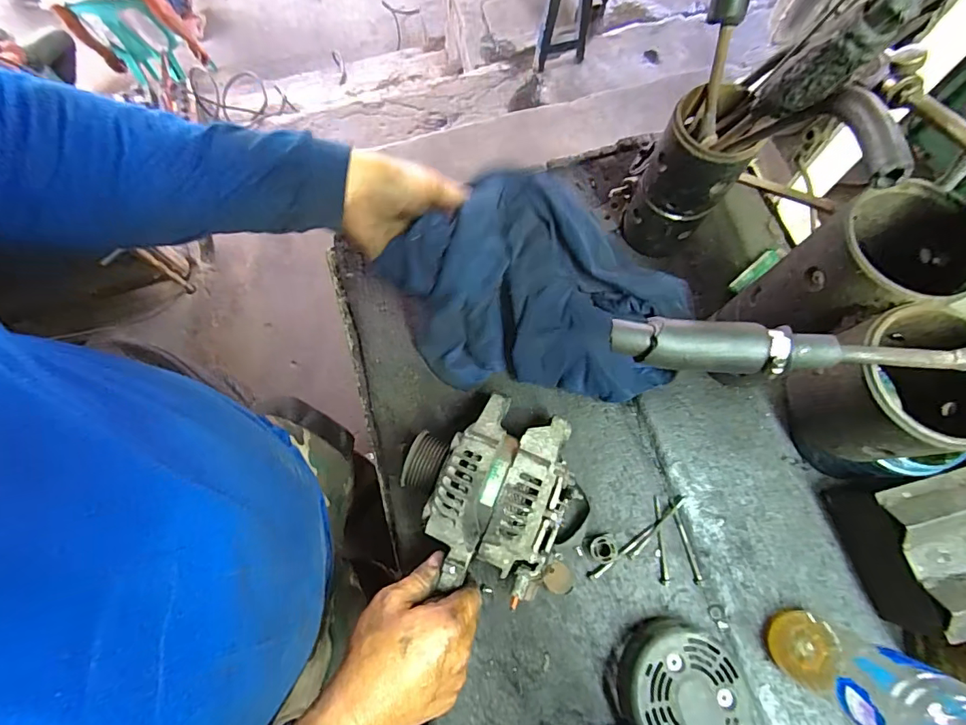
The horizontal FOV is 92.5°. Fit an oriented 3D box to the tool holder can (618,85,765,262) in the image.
[{"bbox_3d":[0.206,-0.180,0.471,0.074,0.170,0.075,-1,72,2],"label":"tool holder can"}]

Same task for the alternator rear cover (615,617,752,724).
[{"bbox_3d":[0.174,0.293,0.405,0.109,0.042,0.120,-11,72,-2],"label":"alternator rear cover"}]

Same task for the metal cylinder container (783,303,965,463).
[{"bbox_3d":[0.264,0.018,0.300,0.082,0.085,0.087,-10,72,-1],"label":"metal cylinder container"}]

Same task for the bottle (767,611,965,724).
[{"bbox_3d":[0.283,0.232,0.326,0.061,0.214,0.061,-1,72,2],"label":"bottle"}]

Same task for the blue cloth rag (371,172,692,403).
[{"bbox_3d":[0.042,-0.075,0.472,0.307,0.154,0.177,8,73,4],"label":"blue cloth rag"}]

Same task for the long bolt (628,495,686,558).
[{"bbox_3d":[0.174,0.164,0.461,0.007,0.010,0.082,43,78,14],"label":"long bolt"}]

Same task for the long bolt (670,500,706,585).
[{"bbox_3d":[0.201,0.176,0.457,0.009,0.007,0.080,-12,72,-2],"label":"long bolt"}]

